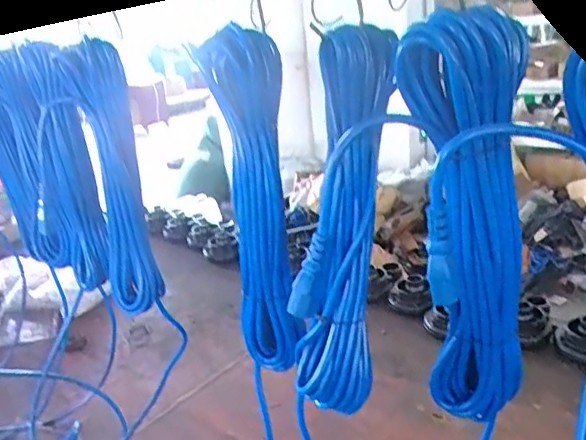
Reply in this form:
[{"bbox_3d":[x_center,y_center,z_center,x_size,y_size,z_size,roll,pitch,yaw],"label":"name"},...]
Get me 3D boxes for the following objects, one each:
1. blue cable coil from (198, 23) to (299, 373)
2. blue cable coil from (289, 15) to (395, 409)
[{"bbox_3d":[-0.040,-0.017,0.589,0.068,0.329,0.061,-7,20,-3],"label":"blue cable coil"},{"bbox_3d":[0.043,0.007,0.523,0.080,0.322,0.093,2,21,21],"label":"blue cable coil"}]

